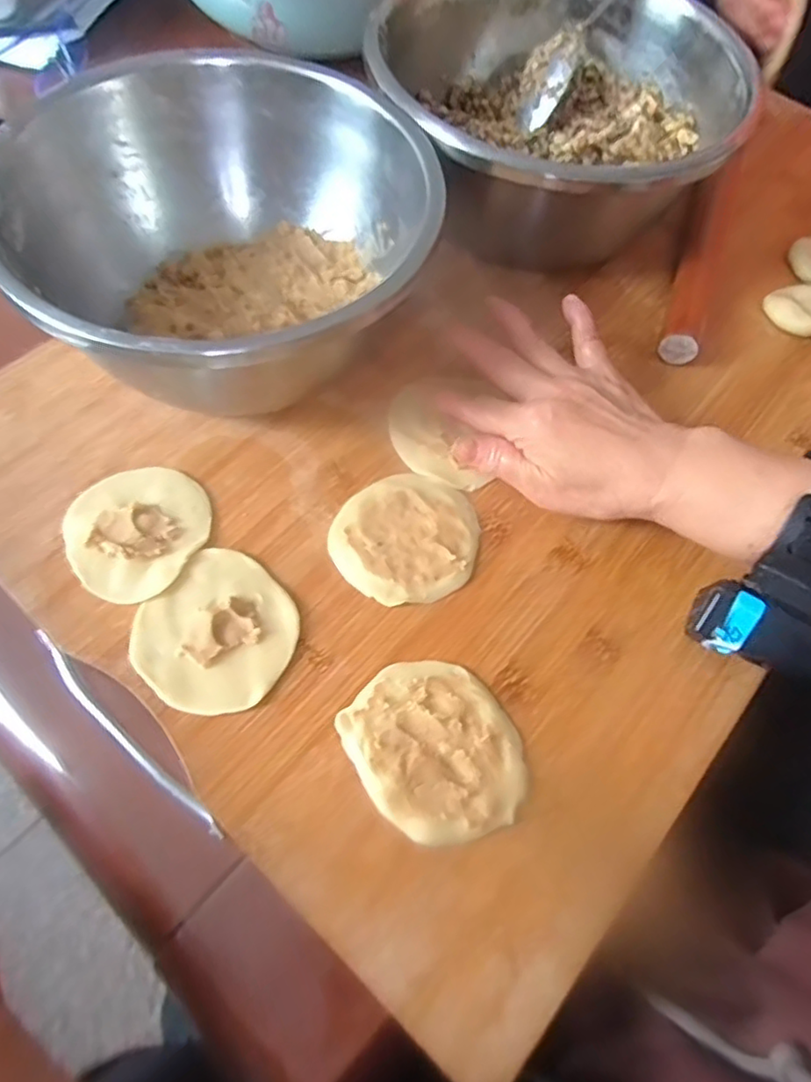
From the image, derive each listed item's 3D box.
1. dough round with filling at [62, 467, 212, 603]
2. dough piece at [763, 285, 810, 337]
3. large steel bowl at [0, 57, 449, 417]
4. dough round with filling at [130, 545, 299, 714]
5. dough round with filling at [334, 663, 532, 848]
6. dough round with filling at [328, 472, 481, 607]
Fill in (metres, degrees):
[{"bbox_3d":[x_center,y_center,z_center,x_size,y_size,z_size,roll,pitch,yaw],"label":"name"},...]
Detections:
[{"bbox_3d":[-0.145,-0.008,0.339,0.071,0.011,0.076,2,64,-5],"label":"dough round with filling"},{"bbox_3d":[0.284,-0.162,0.447,0.048,0.011,0.040,-9,66,-10],"label":"dough piece"},{"bbox_3d":[-0.105,-0.168,0.373,0.199,0.101,0.230,39,67,14],"label":"large steel bowl"},{"bbox_3d":[-0.095,0.046,0.319,0.075,0.010,0.076,2,64,-5],"label":"dough round with filling"},{"bbox_3d":[0.015,0.099,0.302,0.073,0.005,0.085,-30,71,-18],"label":"dough round with filling"},{"bbox_3d":[0.002,-0.003,0.349,0.081,0.004,0.074,2,64,-5],"label":"dough round with filling"}]

